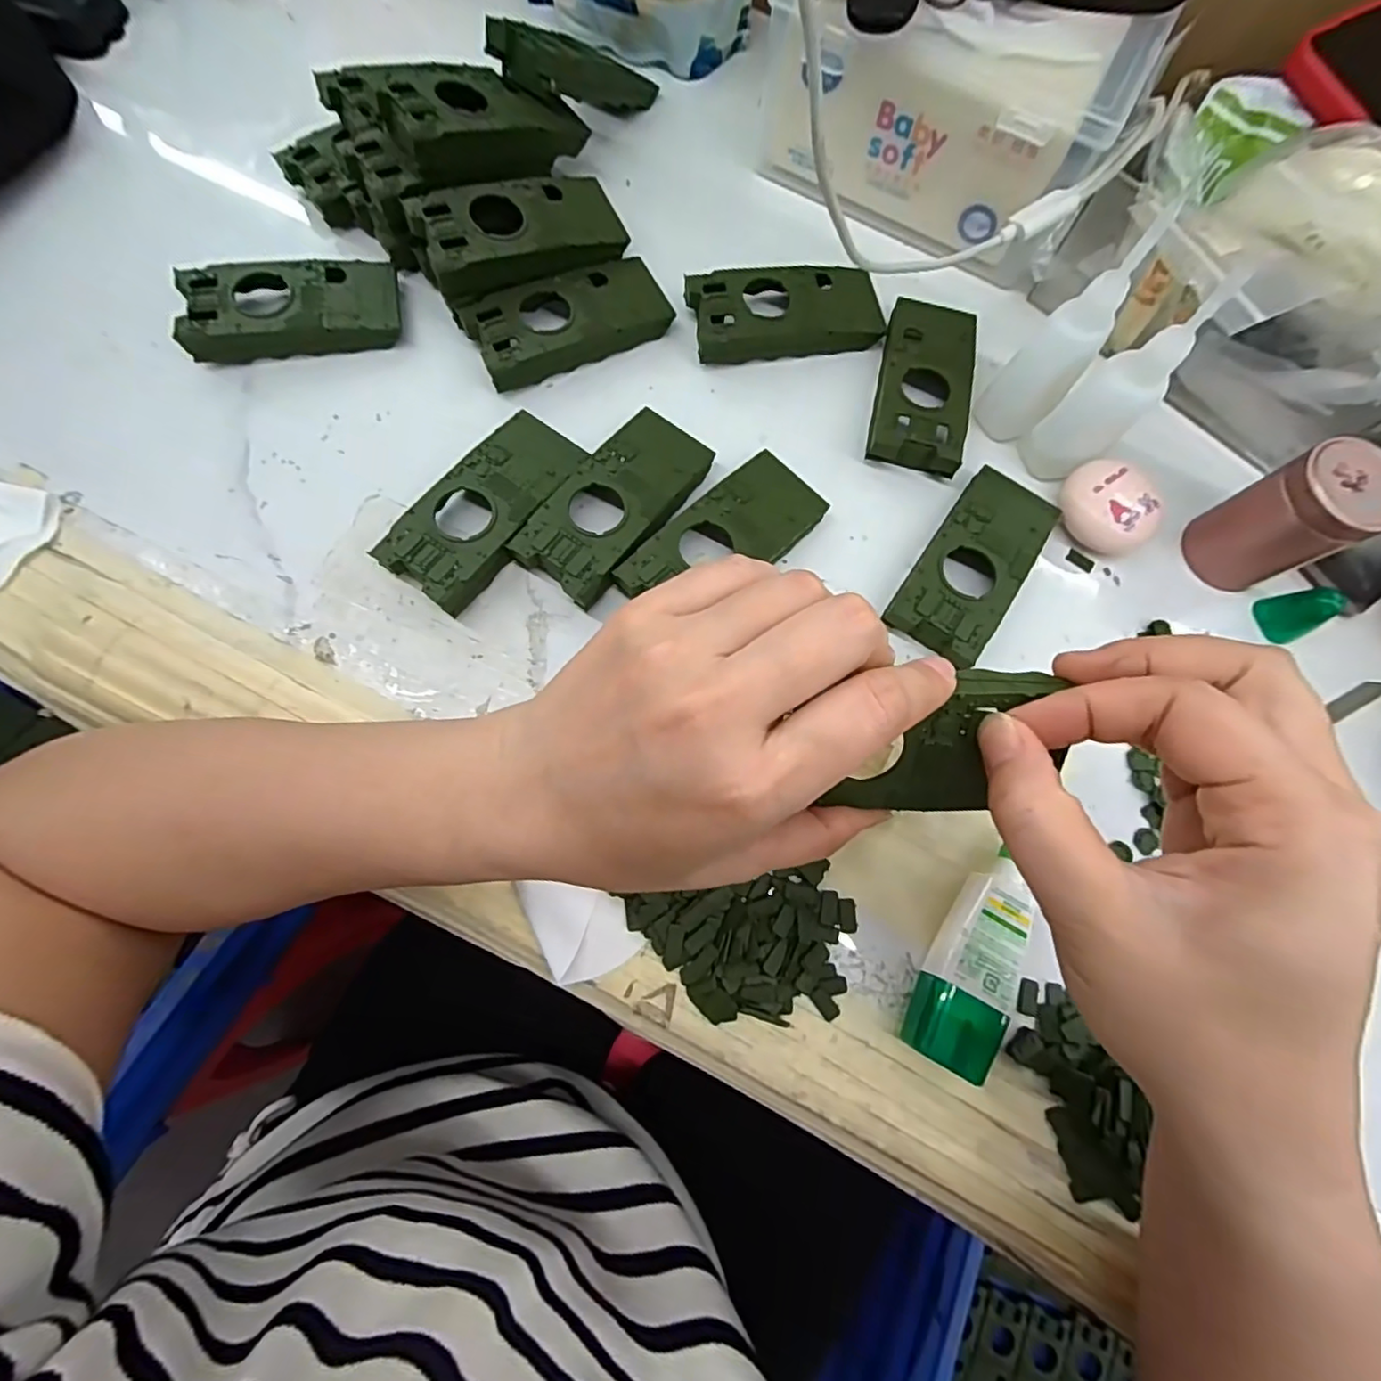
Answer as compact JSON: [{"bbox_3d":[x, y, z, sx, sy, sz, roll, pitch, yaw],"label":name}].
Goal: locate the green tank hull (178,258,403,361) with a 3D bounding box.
[{"bbox_3d":[-0.205,-0.197,0.313,0.101,0.024,0.044,-12,74,-5],"label":"green tank hull"}]

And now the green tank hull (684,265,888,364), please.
[{"bbox_3d":[0.053,-0.205,0.327,0.103,0.022,0.047,-10,74,-5],"label":"green tank hull"}]

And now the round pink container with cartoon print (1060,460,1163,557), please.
[{"bbox_3d":[0.208,-0.090,0.305,0.037,0.026,0.047,-23,76,-8],"label":"round pink container with cartoon print"}]

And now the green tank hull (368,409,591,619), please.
[{"bbox_3d":[-0.096,-0.087,0.289,0.047,0.017,0.103,33,75,8],"label":"green tank hull"}]

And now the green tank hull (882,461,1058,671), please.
[{"bbox_3d":[0.138,-0.062,0.294,0.047,0.018,0.106,35,76,8],"label":"green tank hull"}]

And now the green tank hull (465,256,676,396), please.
[{"bbox_3d":[-0.063,-0.196,0.318,0.103,0.018,0.048,-29,76,-9],"label":"green tank hull"}]

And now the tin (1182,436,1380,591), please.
[{"bbox_3d":[0.280,-0.080,0.284,0.037,0.065,0.044,-19,75,-7],"label":"tin"}]

